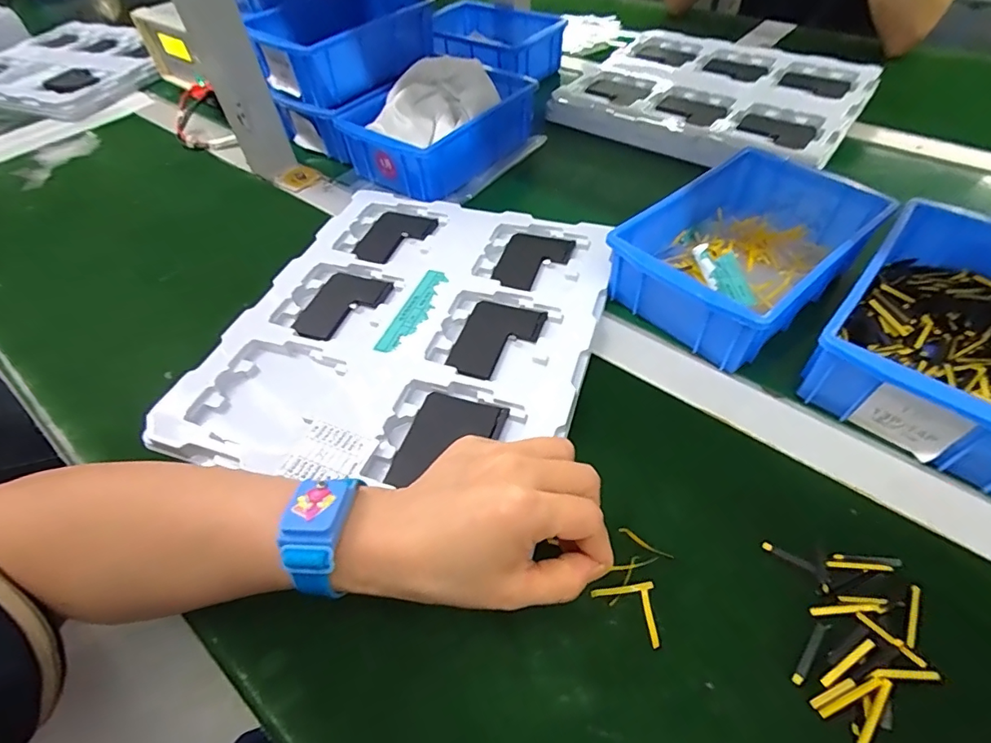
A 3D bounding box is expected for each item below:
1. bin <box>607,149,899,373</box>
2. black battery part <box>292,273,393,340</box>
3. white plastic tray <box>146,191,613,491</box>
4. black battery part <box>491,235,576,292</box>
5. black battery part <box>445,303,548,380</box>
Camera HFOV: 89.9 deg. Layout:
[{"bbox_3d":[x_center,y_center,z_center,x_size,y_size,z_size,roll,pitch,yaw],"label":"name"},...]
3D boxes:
[{"bbox_3d":[0.203,-0.103,0.403,0.198,0.053,0.127,-35,57,-22],"label":"bin"},{"bbox_3d":[-0.135,-0.056,0.429,0.059,0.006,0.079,19,55,19],"label":"black battery part"},{"bbox_3d":[-0.065,-0.041,0.407,0.279,0.017,0.308,13,53,14],"label":"white plastic tray"},{"bbox_3d":[0.034,-0.099,0.453,0.063,0.009,0.081,10,52,12],"label":"black battery part"},{"bbox_3d":[0.001,-0.024,0.393,0.061,0.006,0.077,13,53,15],"label":"black battery part"}]

